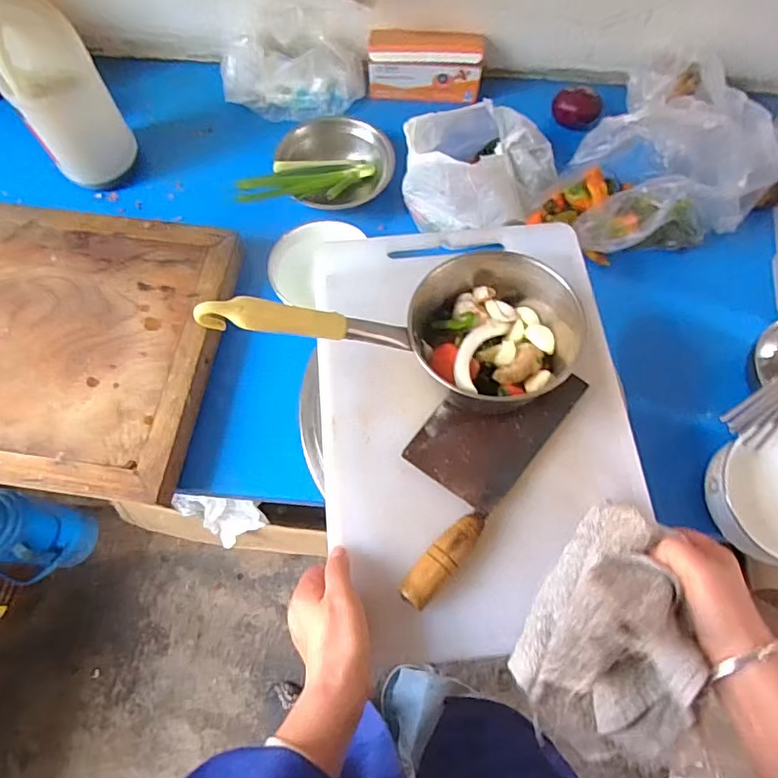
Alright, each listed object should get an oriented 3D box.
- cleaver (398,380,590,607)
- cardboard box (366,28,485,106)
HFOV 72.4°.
[{"bbox_3d":[0.078,0.065,0.522,0.105,0.032,0.274,38,74,12],"label":"cleaver"},{"bbox_3d":[0.055,-0.520,0.848,0.187,0.085,0.063,4,70,1],"label":"cardboard box"}]

